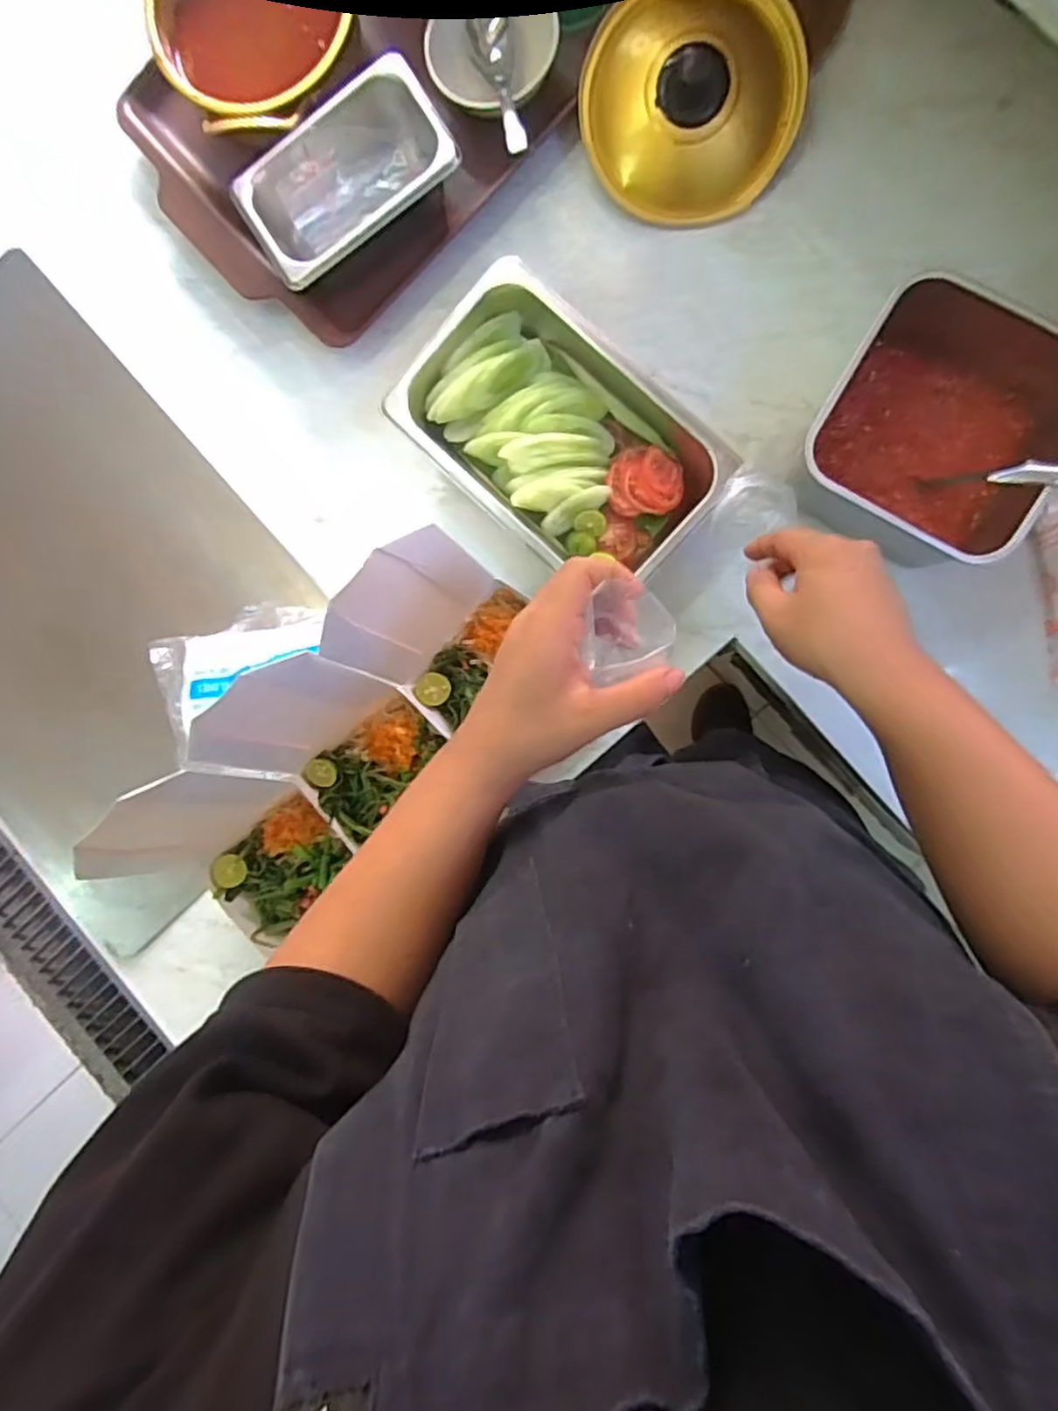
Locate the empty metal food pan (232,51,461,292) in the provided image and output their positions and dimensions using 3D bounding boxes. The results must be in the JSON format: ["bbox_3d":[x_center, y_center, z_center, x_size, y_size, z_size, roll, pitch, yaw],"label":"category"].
[{"bbox_3d":[-0.150,-0.437,0.588,0.173,0.071,0.105,-32,87,5],"label":"empty metal food pan"}]

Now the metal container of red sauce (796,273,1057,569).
[{"bbox_3d":[0.295,-0.198,0.513,0.156,0.118,0.166,35,93,5],"label":"metal container of red sauce"}]

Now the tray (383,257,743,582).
[{"bbox_3d":[0.025,-0.218,0.573,0.261,0.059,0.160,41,94,4],"label":"tray"}]

